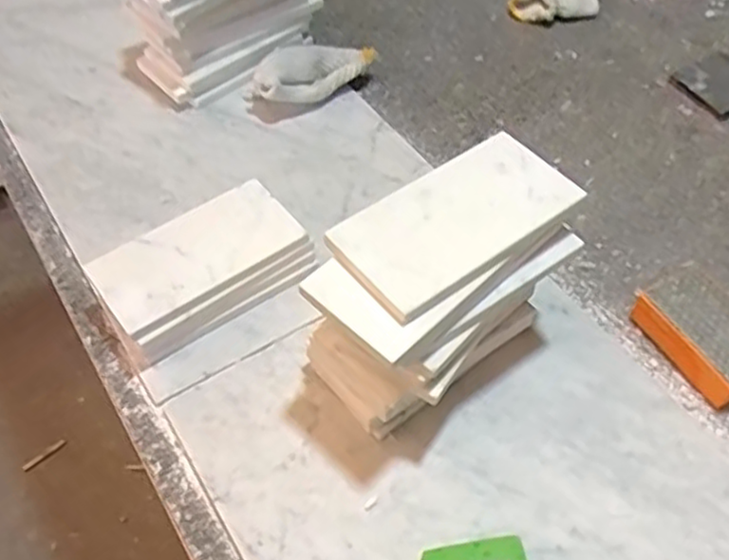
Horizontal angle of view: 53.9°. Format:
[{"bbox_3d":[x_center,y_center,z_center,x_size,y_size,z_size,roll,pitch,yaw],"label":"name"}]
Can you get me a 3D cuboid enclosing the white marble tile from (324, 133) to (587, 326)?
[{"bbox_3d":[0.056,-0.038,0.436,0.149,0.008,0.075,-33,59,-24],"label":"white marble tile"}]

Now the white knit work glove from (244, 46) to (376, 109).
[{"bbox_3d":[-0.054,-0.208,0.703,0.134,0.050,0.064,-36,60,-25],"label":"white knit work glove"}]

